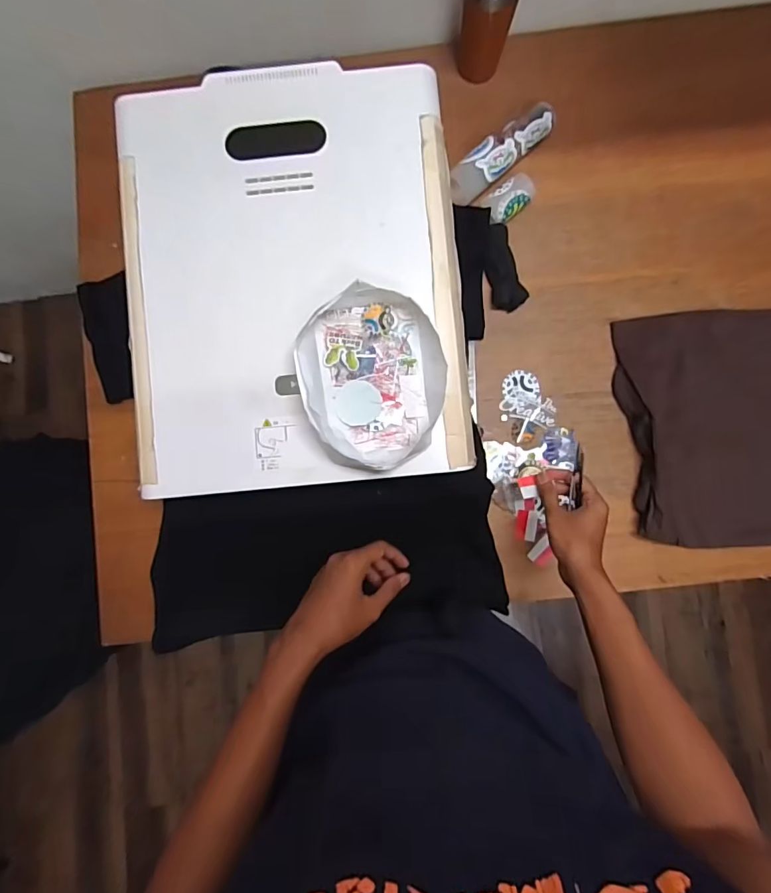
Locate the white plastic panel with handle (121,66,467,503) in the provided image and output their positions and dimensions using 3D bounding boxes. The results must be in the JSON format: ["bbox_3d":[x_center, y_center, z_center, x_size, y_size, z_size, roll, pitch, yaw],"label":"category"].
[{"bbox_3d":[-0.111,-0.208,0.565,0.400,0.021,0.501,-5,87,1],"label":"white plastic panel with handle"}]

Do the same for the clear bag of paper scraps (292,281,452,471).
[{"bbox_3d":[-0.011,-0.075,0.529,0.162,0.049,0.198,-11,86,0],"label":"clear bag of paper scraps"}]

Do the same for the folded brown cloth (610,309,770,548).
[{"bbox_3d":[0.617,-0.036,0.670,0.530,0.043,0.348,-3,86,0],"label":"folded brown cloth"}]

